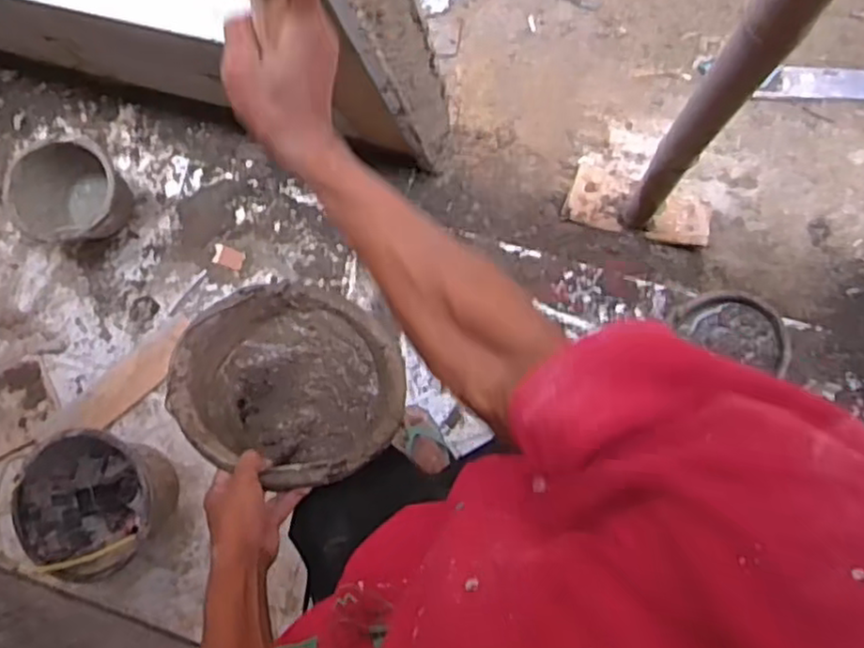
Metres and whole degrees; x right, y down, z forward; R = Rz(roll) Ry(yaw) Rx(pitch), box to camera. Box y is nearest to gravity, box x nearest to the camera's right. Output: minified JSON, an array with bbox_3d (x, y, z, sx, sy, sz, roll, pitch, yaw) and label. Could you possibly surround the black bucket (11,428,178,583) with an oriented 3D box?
[{"bbox_3d":[-0.669,0.350,1.426,0.285,0.206,0.268,0,87,8],"label":"black bucket"}]

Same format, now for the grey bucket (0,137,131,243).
[{"bbox_3d":[-0.761,-0.279,1.501,0.243,0.160,0.206,12,88,9],"label":"grey bucket"}]

